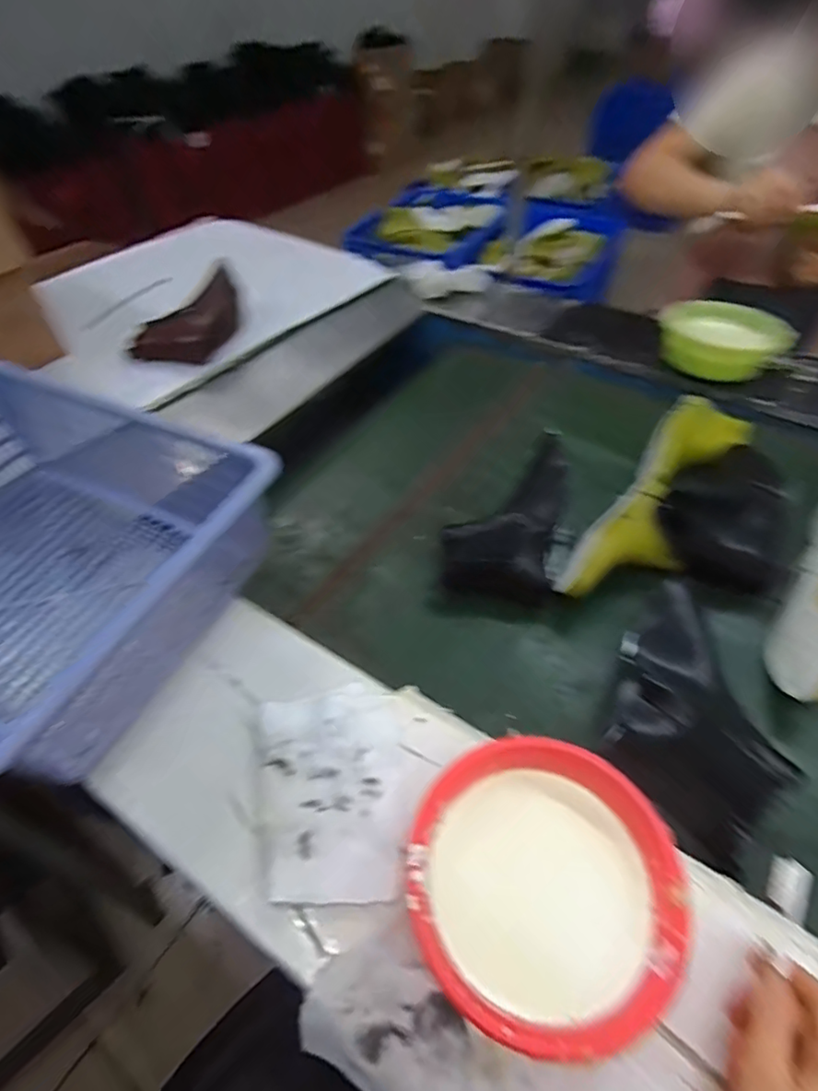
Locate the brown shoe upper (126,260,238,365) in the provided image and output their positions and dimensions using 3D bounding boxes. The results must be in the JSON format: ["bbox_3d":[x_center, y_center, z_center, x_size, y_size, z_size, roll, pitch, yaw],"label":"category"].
[{"bbox_3d":[-0.392,-0.415,1.028,0.132,0.085,0.259,31,69,26],"label":"brown shoe upper"}]

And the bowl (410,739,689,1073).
[{"bbox_3d":[0.095,0.257,0.416,0.181,0.088,0.186,-1,48,1],"label":"bowl"}]

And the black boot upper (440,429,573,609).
[{"bbox_3d":[0.134,-0.043,0.707,0.153,0.103,0.230,16,51,16],"label":"black boot upper"}]

